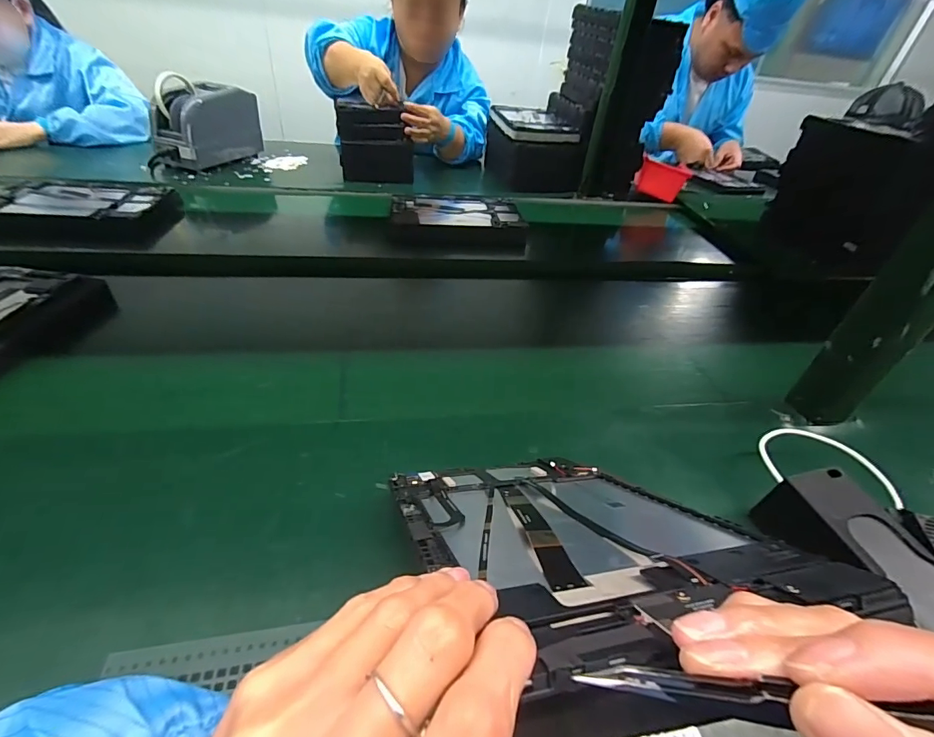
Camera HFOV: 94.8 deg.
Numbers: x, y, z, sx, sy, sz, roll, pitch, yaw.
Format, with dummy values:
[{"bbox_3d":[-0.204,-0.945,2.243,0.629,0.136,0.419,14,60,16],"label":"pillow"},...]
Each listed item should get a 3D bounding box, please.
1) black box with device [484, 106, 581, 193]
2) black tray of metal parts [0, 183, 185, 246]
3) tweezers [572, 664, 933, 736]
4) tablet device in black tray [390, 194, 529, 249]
[{"bbox_3d":[0.148,-0.532,1.061,0.158,0.151,0.241,-3,39,-11],"label":"black box with device"},{"bbox_3d":[-0.652,-0.266,0.735,0.266,0.050,0.187,2,38,-5],"label":"black tray of metal parts"},{"bbox_3d":[0.085,0.072,0.087,0.118,0.014,0.006,-3,36,16],"label":"tweezers"},{"bbox_3d":[-0.022,-0.286,0.843,0.248,0.058,0.150,-1,39,-9],"label":"tablet device in black tray"}]

